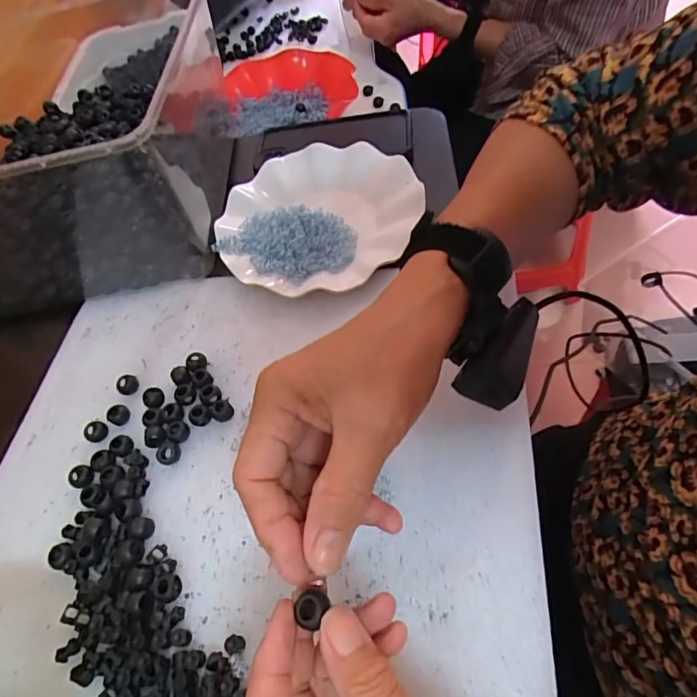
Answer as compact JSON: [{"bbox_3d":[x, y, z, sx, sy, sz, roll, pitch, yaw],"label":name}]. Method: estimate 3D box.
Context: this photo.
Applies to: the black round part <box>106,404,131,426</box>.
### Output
[{"bbox_3d":[-0.171,0.049,0.358,0.013,0.011,0.015,31,68,26],"label":"black round part"}]

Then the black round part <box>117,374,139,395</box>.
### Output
[{"bbox_3d":[-0.170,0.028,0.372,0.015,0.011,0.013,-35,59,-12],"label":"black round part"}]

